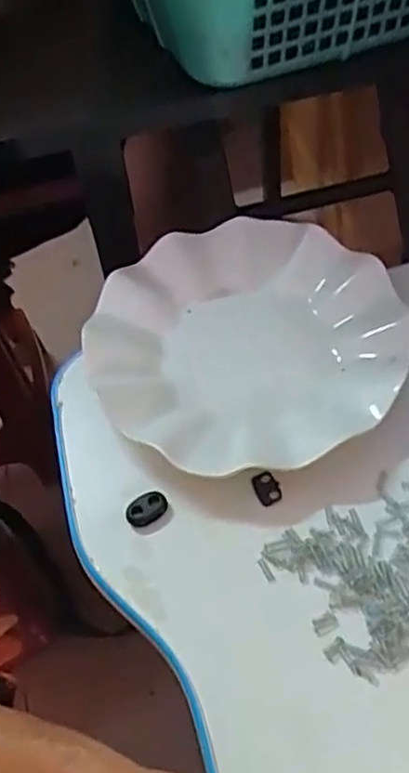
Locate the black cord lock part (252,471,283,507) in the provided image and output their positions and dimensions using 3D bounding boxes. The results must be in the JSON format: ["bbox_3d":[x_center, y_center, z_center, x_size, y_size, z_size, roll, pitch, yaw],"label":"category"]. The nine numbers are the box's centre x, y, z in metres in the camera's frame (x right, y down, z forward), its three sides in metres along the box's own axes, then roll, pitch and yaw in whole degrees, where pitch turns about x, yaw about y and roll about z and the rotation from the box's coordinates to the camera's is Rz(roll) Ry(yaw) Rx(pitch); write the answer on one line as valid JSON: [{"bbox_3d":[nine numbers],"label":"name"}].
[{"bbox_3d":[0.032,0.052,0.361,0.012,0.008,0.016,-17,53,-8],"label":"black cord lock part"}]

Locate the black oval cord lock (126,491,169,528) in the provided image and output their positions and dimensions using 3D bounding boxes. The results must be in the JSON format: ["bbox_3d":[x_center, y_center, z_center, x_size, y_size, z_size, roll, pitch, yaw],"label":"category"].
[{"bbox_3d":[-0.029,0.062,0.359,0.022,0.005,0.014,-34,57,-20],"label":"black oval cord lock"}]

